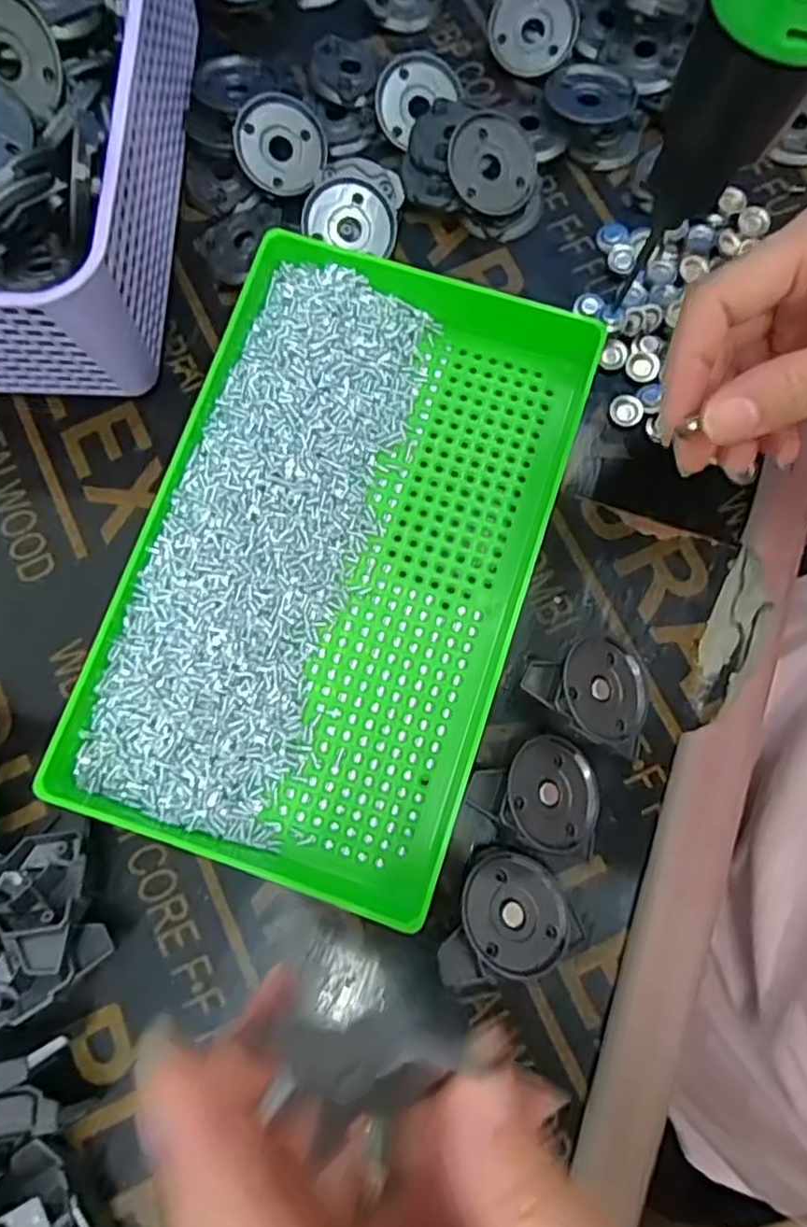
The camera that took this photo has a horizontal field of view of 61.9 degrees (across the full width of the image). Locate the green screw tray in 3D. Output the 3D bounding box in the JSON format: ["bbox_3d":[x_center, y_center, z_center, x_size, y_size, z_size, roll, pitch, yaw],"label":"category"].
[{"bbox_3d":[-0.024,-0.025,0.277,0.154,0.039,0.250,18,80,4],"label":"green screw tray"}]

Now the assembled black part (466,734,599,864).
[{"bbox_3d":[0.052,0.068,0.263,0.050,0.031,0.041,17,80,4],"label":"assembled black part"}]

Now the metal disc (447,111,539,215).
[{"bbox_3d":[0.042,-0.208,0.312,0.043,0.004,0.041,-4,102,-13],"label":"metal disc"}]

